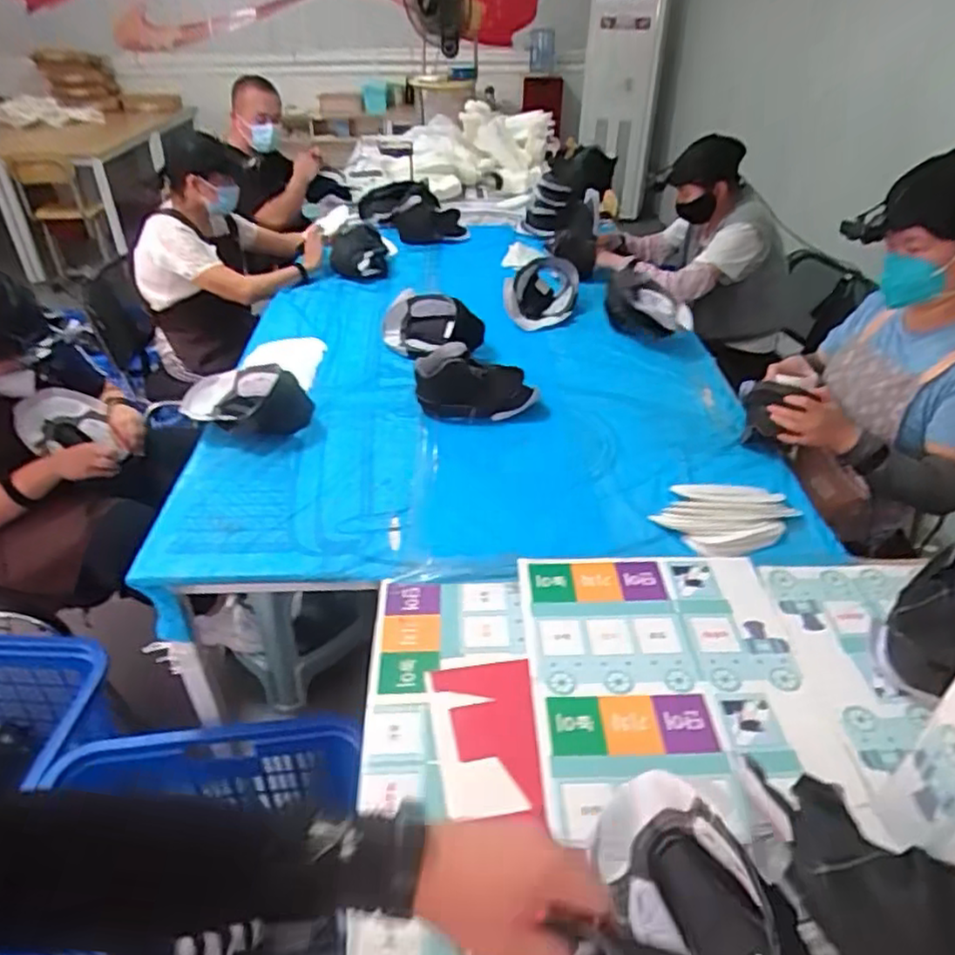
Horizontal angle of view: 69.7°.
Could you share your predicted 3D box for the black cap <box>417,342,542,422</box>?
[{"bbox_3d":[-0.003,-0.213,1.540,0.265,0.129,0.141,-4,35,-6],"label":"black cap"}]

